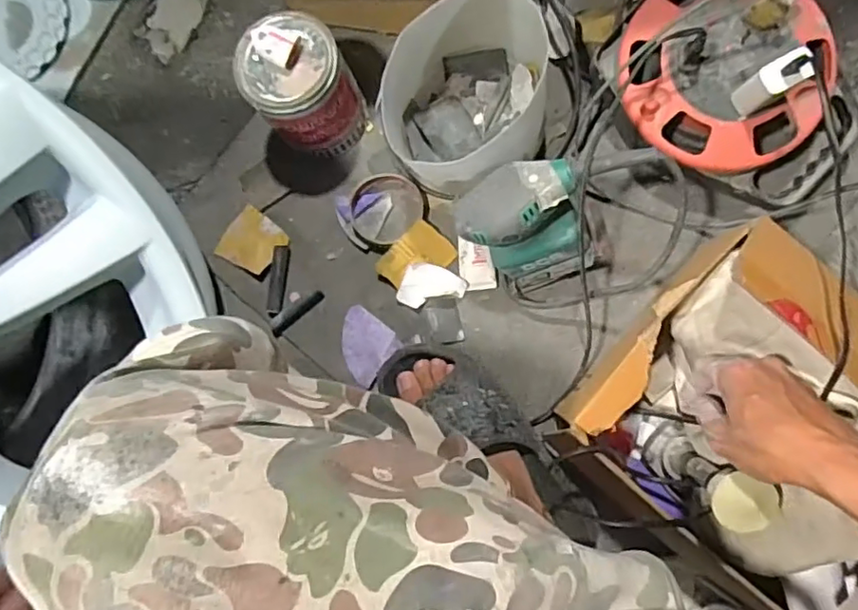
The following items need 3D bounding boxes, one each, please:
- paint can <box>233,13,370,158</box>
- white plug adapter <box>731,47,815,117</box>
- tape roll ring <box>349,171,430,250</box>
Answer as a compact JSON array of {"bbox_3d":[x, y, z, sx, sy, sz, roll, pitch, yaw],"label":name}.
[{"bbox_3d":[-0.132,-0.229,0.649,0.102,0.155,0.100,-1,84,5],"label":"paint can"},{"bbox_3d":[0.302,-0.195,0.538,0.036,0.074,0.030,-25,83,2],"label":"white plug adapter"},{"bbox_3d":[-0.049,-0.108,0.681,0.088,0.013,0.078,-34,82,1],"label":"tape roll ring"}]

